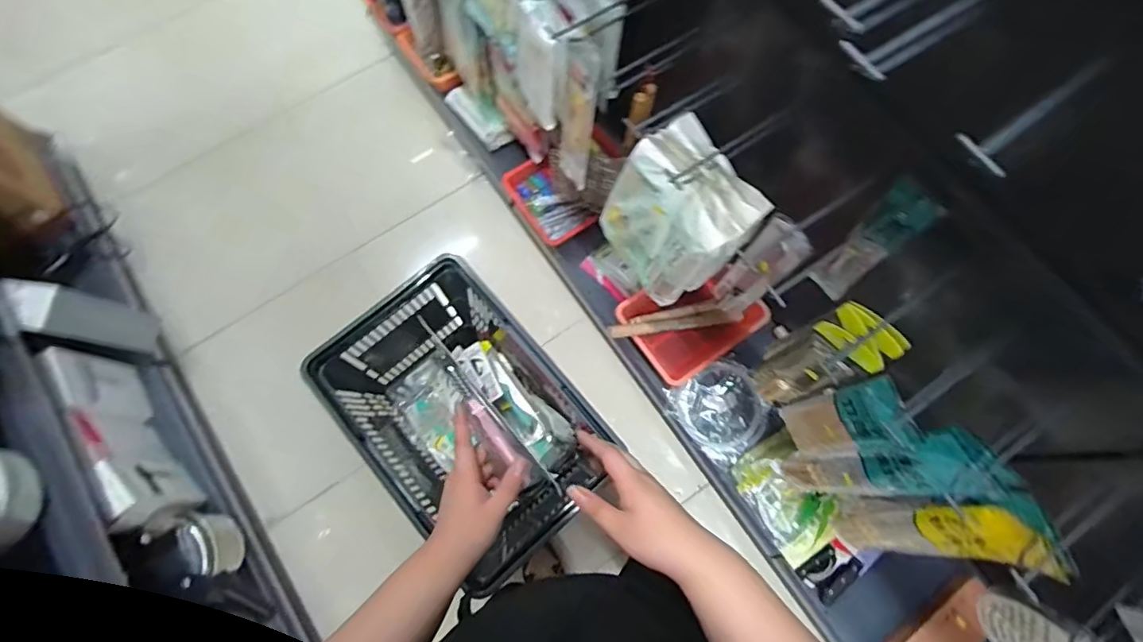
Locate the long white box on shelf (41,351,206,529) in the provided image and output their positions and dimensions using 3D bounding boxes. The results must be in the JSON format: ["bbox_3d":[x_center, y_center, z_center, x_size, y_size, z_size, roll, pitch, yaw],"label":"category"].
[{"bbox_3d":[-1.094,0.282,1.286,0.070,0.242,0.474,-34,77,-10],"label":"long white box on shelf"}]

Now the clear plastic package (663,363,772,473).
[{"bbox_3d":[0.407,0.237,1.427,0.223,0.050,0.242,-42,78,-12],"label":"clear plastic package"}]

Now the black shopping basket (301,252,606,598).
[{"bbox_3d":[-0.177,0.178,0.964,0.317,0.257,0.471,-40,78,-11],"label":"black shopping basket"}]

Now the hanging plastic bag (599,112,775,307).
[{"bbox_3d":[0.186,-0.189,0.951,0.130,0.332,0.236,-33,76,-10],"label":"hanging plastic bag"}]

